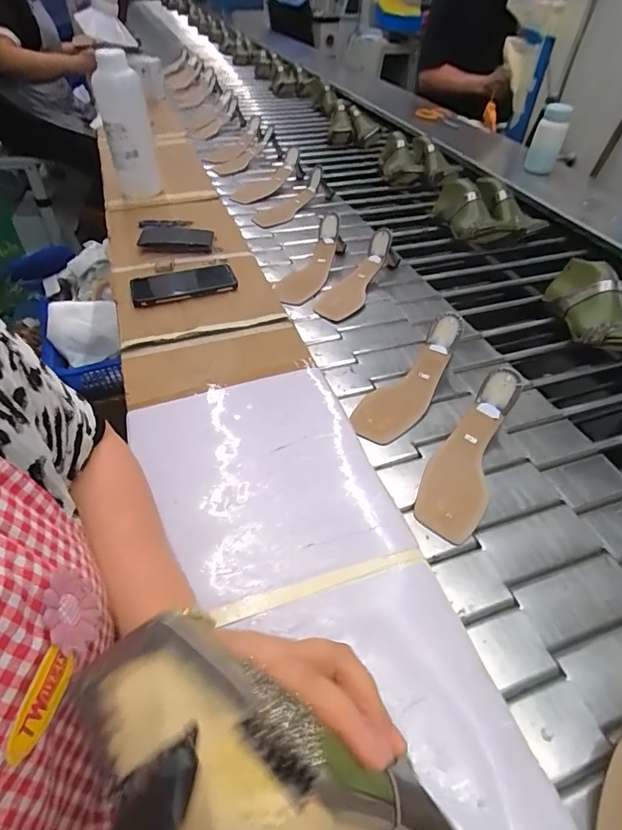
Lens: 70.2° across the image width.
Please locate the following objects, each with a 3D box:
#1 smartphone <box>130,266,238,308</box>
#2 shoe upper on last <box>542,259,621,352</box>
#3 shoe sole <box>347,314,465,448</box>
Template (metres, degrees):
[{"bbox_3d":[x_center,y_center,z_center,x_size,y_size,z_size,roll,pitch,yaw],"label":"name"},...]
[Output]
[{"bbox_3d":[-0.211,-0.217,0.729,0.164,0.012,0.095,-14,43,-10],"label":"smartphone"},{"bbox_3d":[0.467,-0.165,0.722,0.105,0.089,0.227,-6,48,-9],"label":"shoe upper on last"},{"bbox_3d":[0.138,-0.048,0.611,0.073,0.036,0.218,32,73,24],"label":"shoe sole"}]

